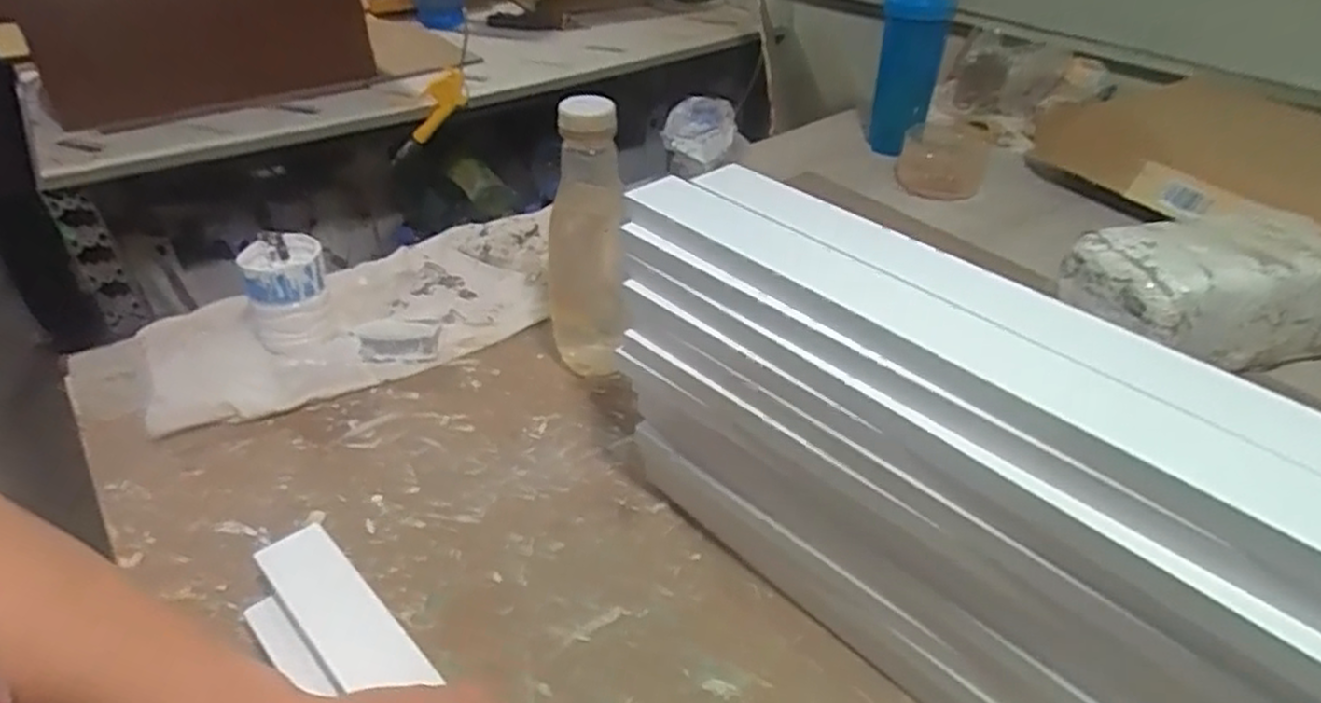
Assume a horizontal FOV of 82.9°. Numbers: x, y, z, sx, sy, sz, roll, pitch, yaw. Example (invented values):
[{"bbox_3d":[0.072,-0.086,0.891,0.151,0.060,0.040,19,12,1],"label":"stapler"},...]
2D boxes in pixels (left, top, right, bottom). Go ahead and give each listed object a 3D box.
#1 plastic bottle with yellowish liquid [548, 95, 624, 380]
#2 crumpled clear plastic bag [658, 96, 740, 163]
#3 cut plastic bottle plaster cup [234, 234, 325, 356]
[{"bbox_3d":[-0.063,-0.088,0.601,0.063,0.224,0.078,-2,38,-3],"label":"plastic bottle with yellowish liquid"},{"bbox_3d":[0.043,-0.255,0.851,0.083,0.048,0.075,5,38,6],"label":"crumpled clear plastic bag"},{"bbox_3d":[-0.333,-0.052,0.667,0.073,0.080,0.068,-17,41,-21],"label":"cut plastic bottle plaster cup"}]

